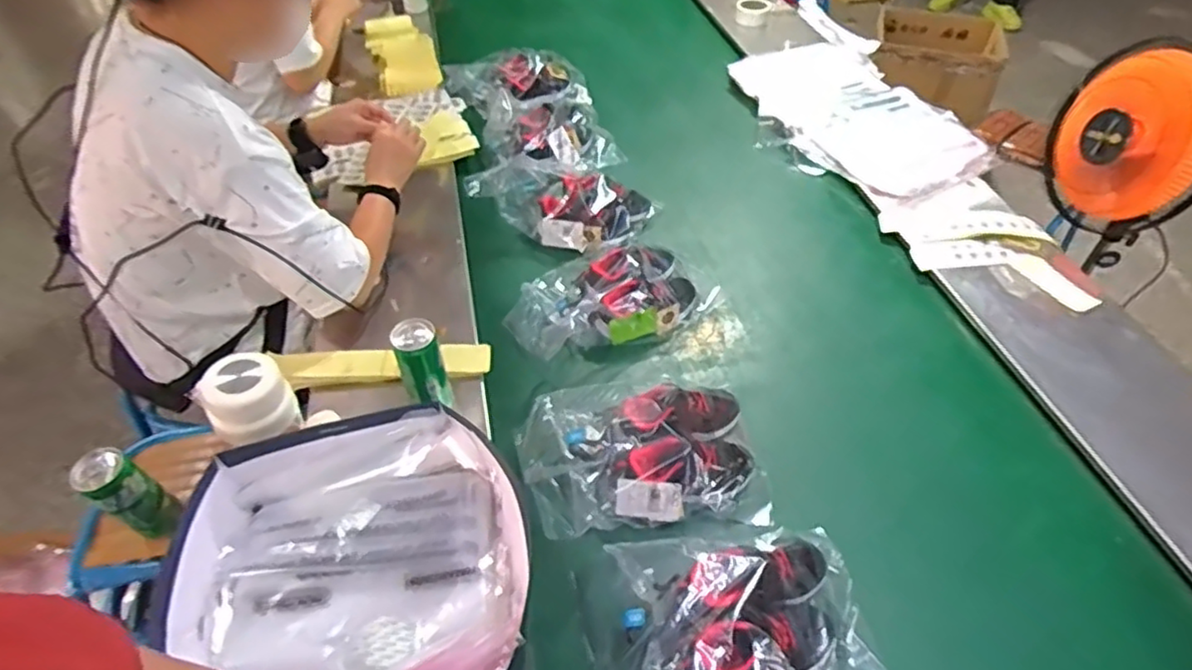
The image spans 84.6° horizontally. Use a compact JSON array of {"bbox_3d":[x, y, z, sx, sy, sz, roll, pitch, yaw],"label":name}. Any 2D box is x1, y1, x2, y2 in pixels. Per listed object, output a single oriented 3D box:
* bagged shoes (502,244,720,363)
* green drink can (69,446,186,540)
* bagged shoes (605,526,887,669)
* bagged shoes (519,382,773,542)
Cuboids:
[{"bbox_3d":[0.017,-0.065,1.043,0.306,0.091,0.182,-21,51,-19],"label":"bagged shoes"},{"bbox_3d":[-0.555,0.196,0.784,0.059,0.148,0.056,0,48,-1],"label":"green drink can"},{"bbox_3d":[0.162,0.309,0.697,0.261,0.092,0.215,-2,48,-3],"label":"bagged shoes"},{"bbox_3d":[0.062,0.147,0.843,0.300,0.094,0.199,-8,48,-8],"label":"bagged shoes"}]

